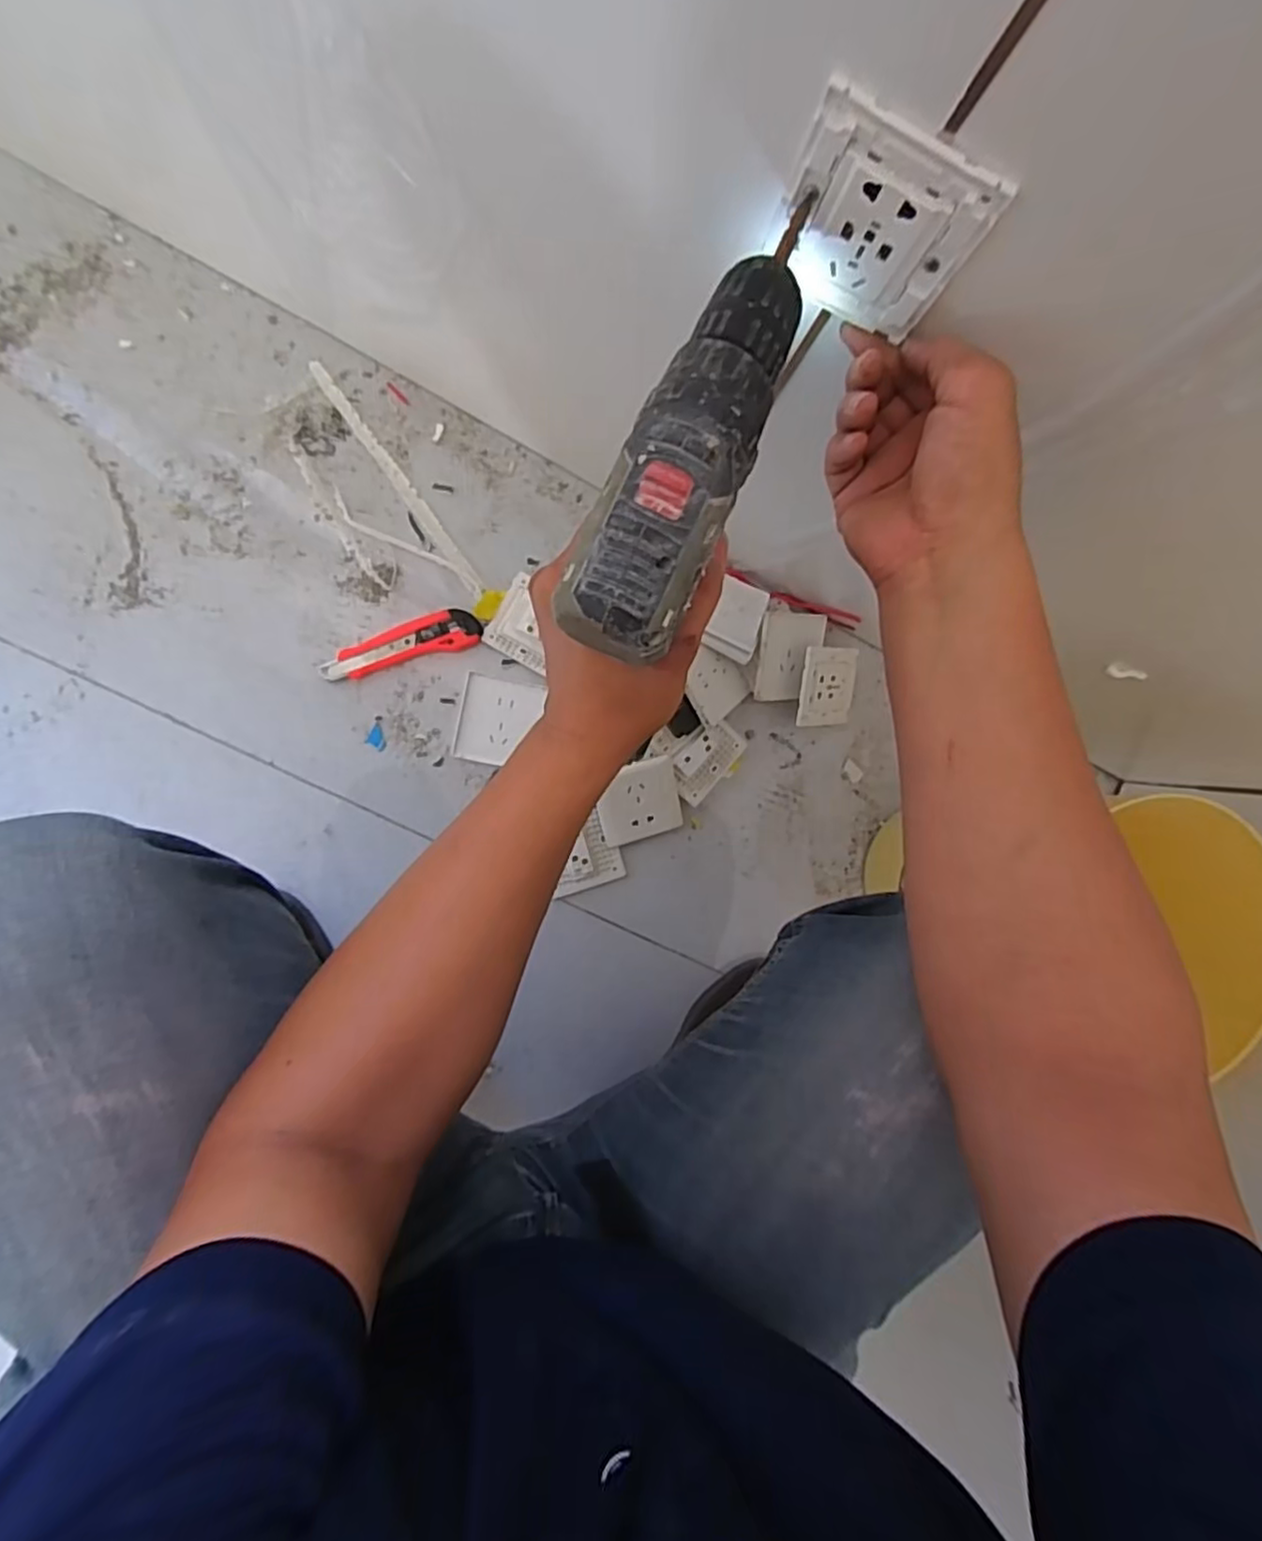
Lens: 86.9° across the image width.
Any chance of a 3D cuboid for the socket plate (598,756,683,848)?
[{"bbox_3d":[0.009,0.033,0.686,0.084,0.007,0.084,-14,115,-8],"label":"socket plate"}]

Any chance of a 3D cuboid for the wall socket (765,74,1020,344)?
[{"bbox_3d":[0.103,-0.231,0.289,0.079,0.085,0.011,24,82,-5],"label":"wall socket"}]

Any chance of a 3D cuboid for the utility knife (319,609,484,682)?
[{"bbox_3d":[-0.228,-0.125,0.661,0.156,0.016,0.038,-17,95,-8],"label":"utility knife"}]

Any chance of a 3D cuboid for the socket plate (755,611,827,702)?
[{"bbox_3d":[0.166,-0.117,0.696,0.075,0.014,0.092,-1,109,-27],"label":"socket plate"}]

